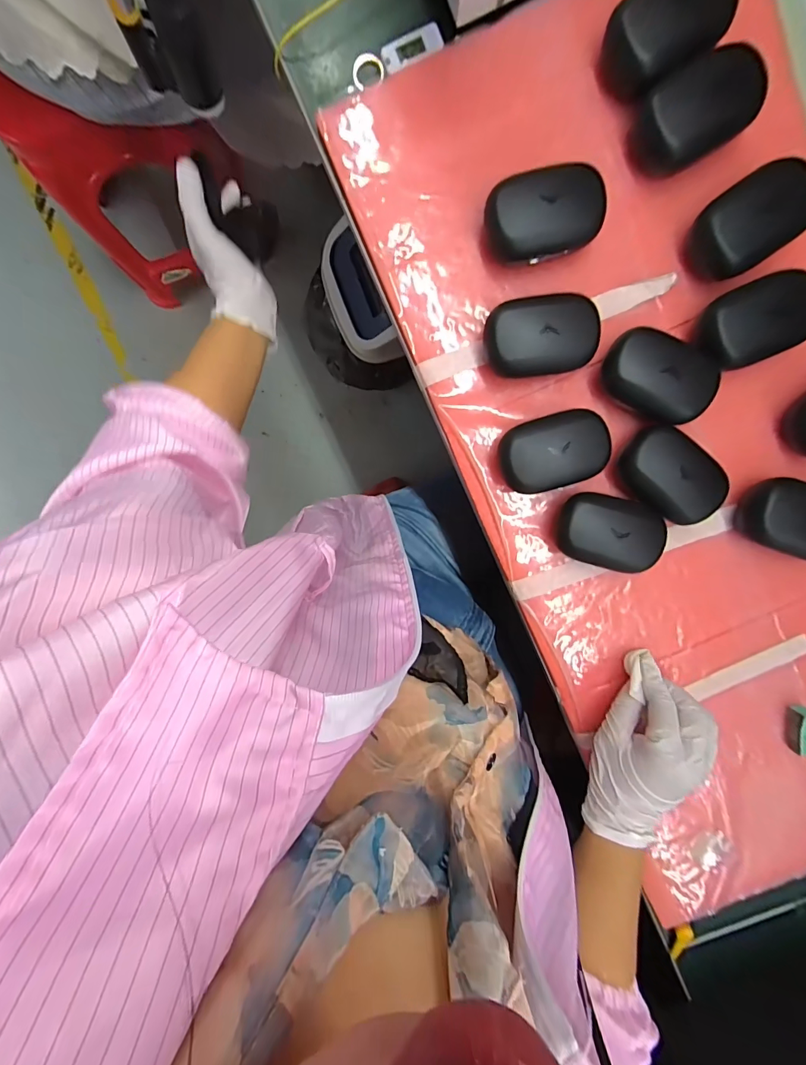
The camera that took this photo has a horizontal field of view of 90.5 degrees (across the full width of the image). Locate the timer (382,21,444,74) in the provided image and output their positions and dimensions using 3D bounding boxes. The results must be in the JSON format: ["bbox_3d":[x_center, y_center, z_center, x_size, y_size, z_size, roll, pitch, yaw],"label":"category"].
[{"bbox_3d":[0.007,-0.372,0.305,0.046,0.004,0.019,-22,97,2],"label":"timer"}]

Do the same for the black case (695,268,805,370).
[{"bbox_3d":[0.267,-0.160,0.305,0.083,0.028,0.056,-19,97,2],"label":"black case"}]

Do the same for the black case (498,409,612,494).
[{"bbox_3d":[0.121,-0.066,0.326,0.081,0.036,0.056,-18,97,2],"label":"black case"}]

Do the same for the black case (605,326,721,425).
[{"bbox_3d":[0.199,-0.123,0.313,0.082,0.036,0.057,27,96,-4],"label":"black case"}]

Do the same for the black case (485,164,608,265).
[{"bbox_3d":[0.105,-0.235,0.304,0.084,0.036,0.056,-11,97,1],"label":"black case"}]

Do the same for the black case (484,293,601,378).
[{"bbox_3d":[0.106,-0.152,0.316,0.082,0.032,0.056,-3,97,0],"label":"black case"}]

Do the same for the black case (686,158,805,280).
[{"bbox_3d":[0.260,-0.232,0.296,0.076,0.038,0.056,-37,96,4],"label":"black case"}]

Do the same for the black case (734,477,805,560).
[{"bbox_3d":[0.318,-0.011,0.322,0.085,0.035,0.054,22,97,-3],"label":"black case"}]

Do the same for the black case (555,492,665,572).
[{"bbox_3d":[0.170,0.000,0.333,0.081,0.028,0.056,11,97,-2],"label":"black case"}]

